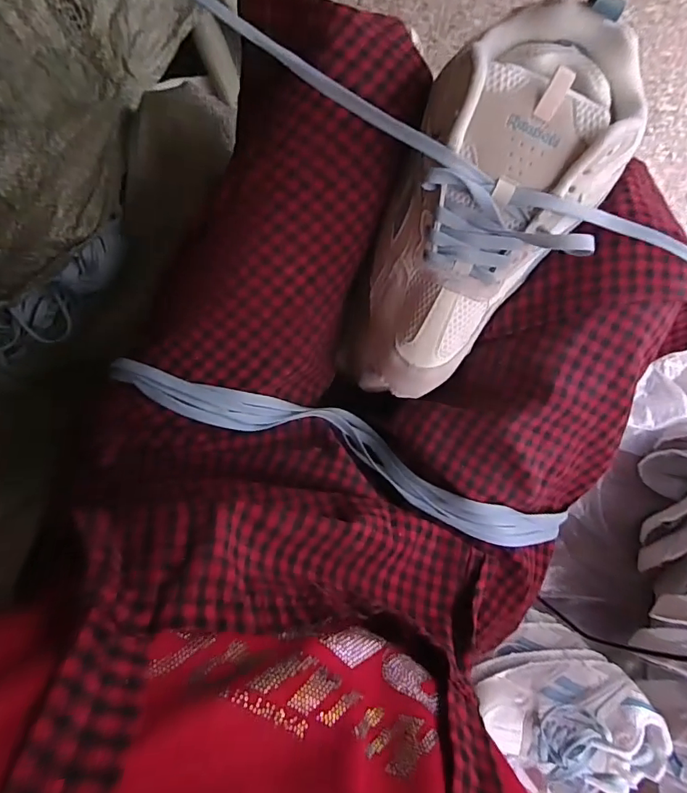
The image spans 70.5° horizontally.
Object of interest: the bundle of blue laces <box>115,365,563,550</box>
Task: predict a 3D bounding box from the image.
[{"bbox_3d":[0.007,0.040,0.357,0.356,0.041,0.045,23,88,-3],"label":"bundle of blue laces"}]

